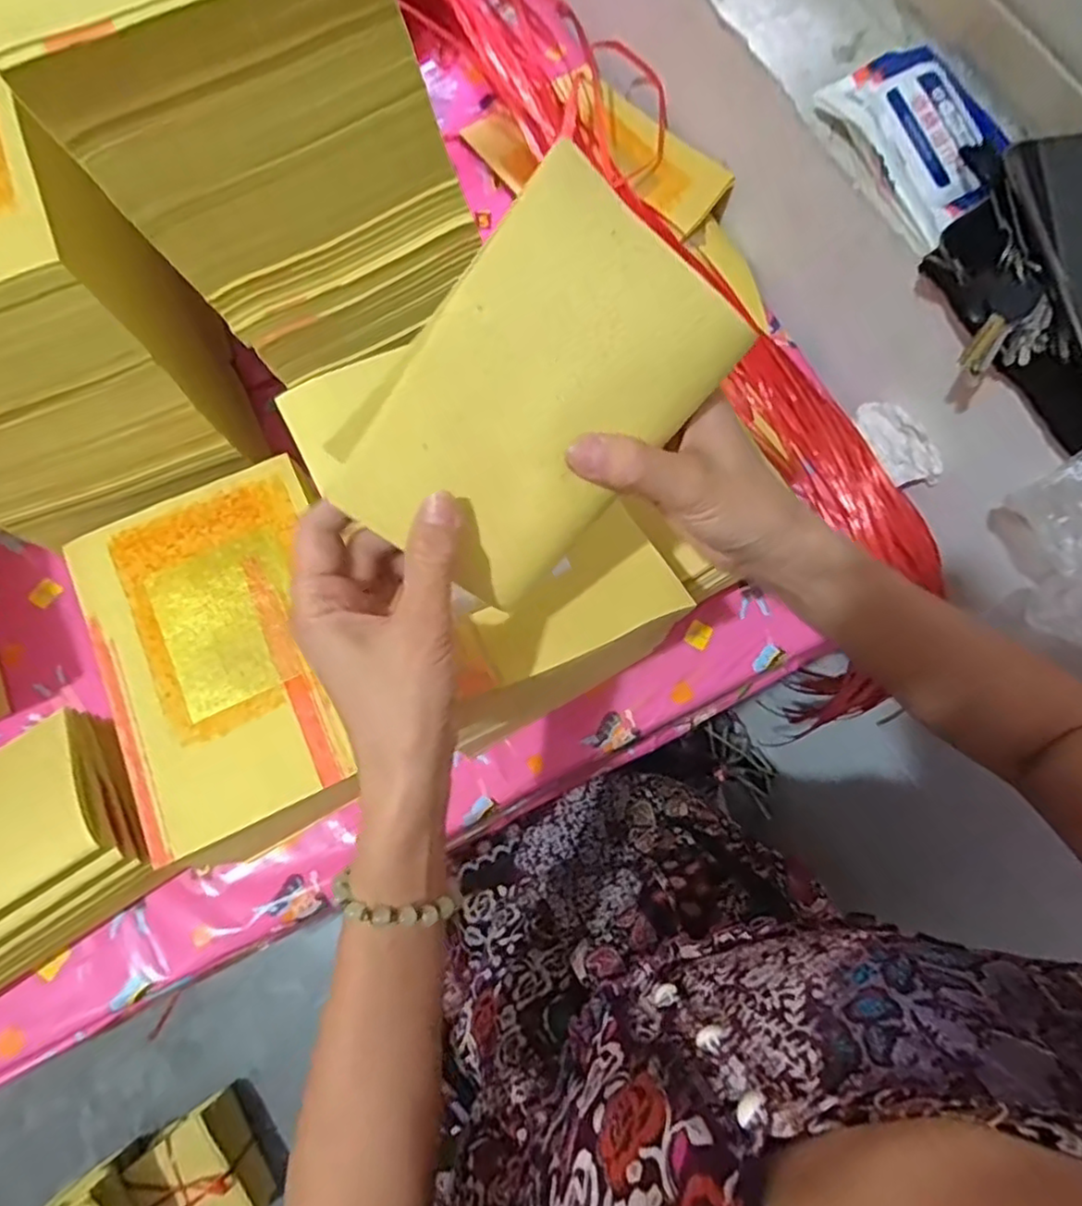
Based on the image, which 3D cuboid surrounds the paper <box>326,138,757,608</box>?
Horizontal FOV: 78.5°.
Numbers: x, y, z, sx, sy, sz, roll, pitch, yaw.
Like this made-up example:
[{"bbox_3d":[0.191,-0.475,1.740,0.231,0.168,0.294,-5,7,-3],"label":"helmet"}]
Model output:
[{"bbox_3d":[-0.002,-0.081,0.276,0.103,0.010,0.160,37,107,-17],"label":"paper"}]

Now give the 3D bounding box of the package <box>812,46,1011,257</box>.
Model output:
[{"bbox_3d":[0.275,-0.332,0.473,0.092,0.031,0.145,-24,73,-8],"label":"package"}]

